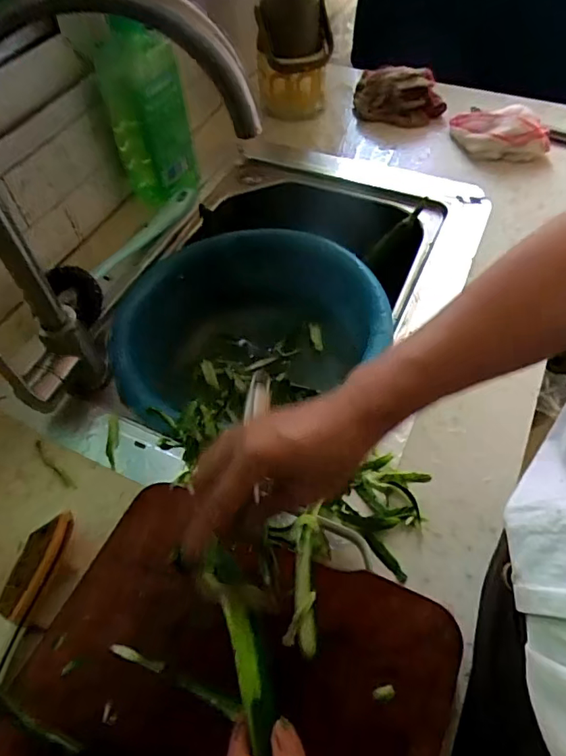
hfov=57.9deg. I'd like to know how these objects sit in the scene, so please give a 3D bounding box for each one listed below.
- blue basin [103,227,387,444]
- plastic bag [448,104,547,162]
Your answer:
[{"bbox_3d":[-0.046,-0.043,0.627,0.308,0.124,0.288,-30,58,-16],"label":"blue basin"},{"bbox_3d":[0.308,-0.350,0.725,0.132,0.047,0.080,9,56,10],"label":"plastic bag"}]

